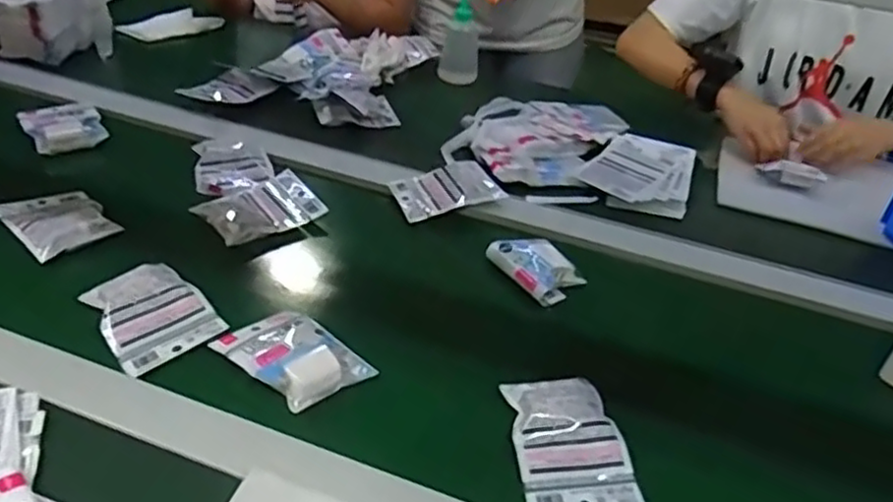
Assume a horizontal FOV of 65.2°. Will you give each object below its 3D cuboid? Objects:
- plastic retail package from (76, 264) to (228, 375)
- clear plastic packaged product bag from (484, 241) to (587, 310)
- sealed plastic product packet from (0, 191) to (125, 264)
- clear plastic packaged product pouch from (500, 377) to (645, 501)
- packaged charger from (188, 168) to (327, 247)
[{"bbox_3d":[-0.289,0.057,0.686,0.097,0.015,0.116,-27,48,-36],"label":"plastic retail package"},{"bbox_3d":[0.103,0.018,0.800,0.074,0.026,0.095,-22,45,-32],"label":"clear plastic packaged product bag"},{"bbox_3d":[-0.446,-0.039,0.797,0.093,0.030,0.126,-30,47,-35],"label":"sealed plastic product packet"},{"bbox_3d":[0.106,0.168,0.607,0.096,0.013,0.124,-3,55,-12],"label":"clear plastic packaged product pouch"},{"bbox_3d":[-0.223,-0.052,0.850,0.143,0.029,0.108,-28,46,-33],"label":"packaged charger"}]

